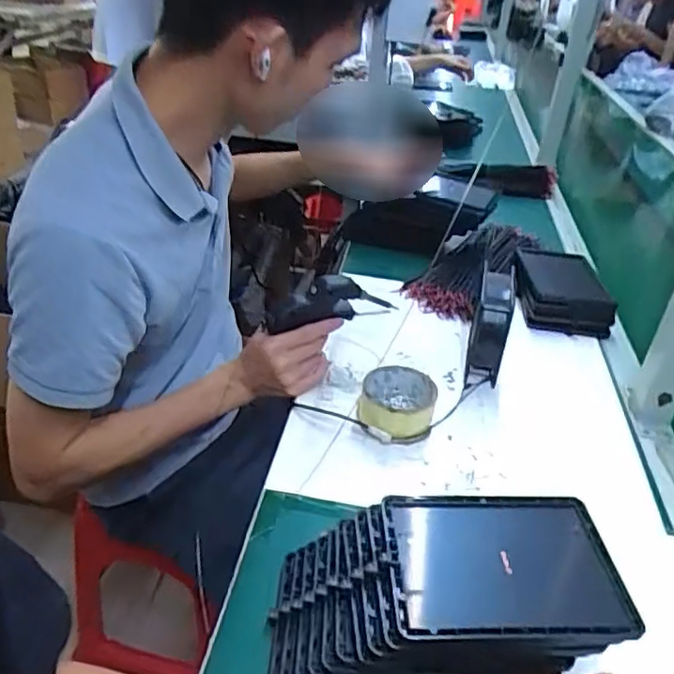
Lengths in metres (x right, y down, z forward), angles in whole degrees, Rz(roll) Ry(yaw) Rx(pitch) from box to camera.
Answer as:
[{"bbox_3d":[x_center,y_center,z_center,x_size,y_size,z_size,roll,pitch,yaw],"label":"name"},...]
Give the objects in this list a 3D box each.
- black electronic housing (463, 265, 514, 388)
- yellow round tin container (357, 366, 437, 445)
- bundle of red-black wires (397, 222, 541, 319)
[{"bbox_3d":[0.199,-0.021,0.794,0.048,0.124,0.115,12,33,10],"label":"black electronic housing"},{"bbox_3d":[0.068,0.077,0.697,0.083,0.045,0.090,3,33,-2],"label":"yellow round tin container"},{"bbox_3d":[0.242,-0.127,1.051,0.132,0.050,0.363,24,37,27],"label":"bundle of red-black wires"}]

